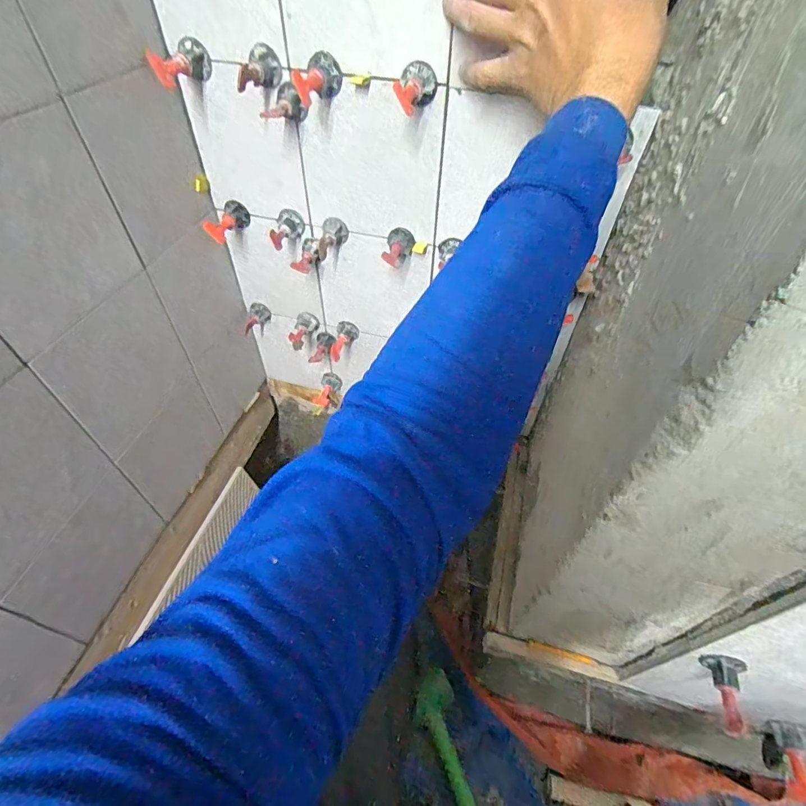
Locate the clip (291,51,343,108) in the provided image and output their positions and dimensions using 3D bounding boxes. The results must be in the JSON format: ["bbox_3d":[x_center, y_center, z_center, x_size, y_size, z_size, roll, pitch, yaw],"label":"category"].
[{"bbox_3d":[-0.074,-0.282,0.380,0.028,0.032,0.047,11,50,7],"label":"clip"}]

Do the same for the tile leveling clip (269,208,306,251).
[{"bbox_3d":[-0.138,-0.200,0.507,0.028,0.030,0.049,19,64,14],"label":"tile leveling clip"}]

